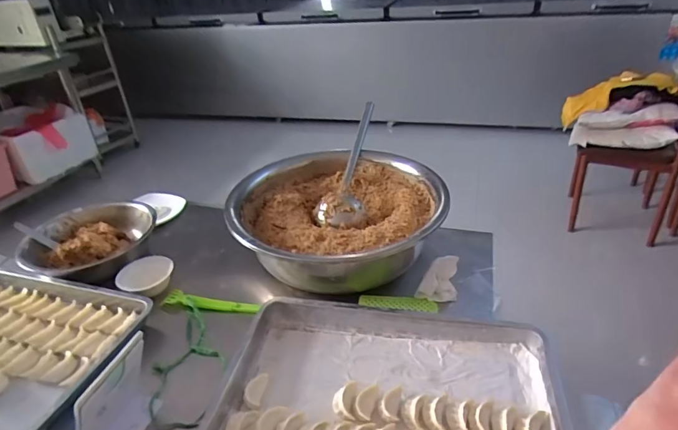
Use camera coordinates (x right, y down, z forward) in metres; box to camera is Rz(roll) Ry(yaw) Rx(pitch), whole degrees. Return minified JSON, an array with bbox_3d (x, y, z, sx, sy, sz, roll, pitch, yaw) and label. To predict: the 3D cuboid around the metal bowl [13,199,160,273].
[{"bbox_3d":[-0.592,0.060,1.018,0.266,0.072,0.266,-3,31,2],"label":"metal bowl"}]

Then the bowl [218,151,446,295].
[{"bbox_3d":[0.029,0.010,0.992,0.404,0.178,0.429,-3,31,2],"label":"bowl"}]

